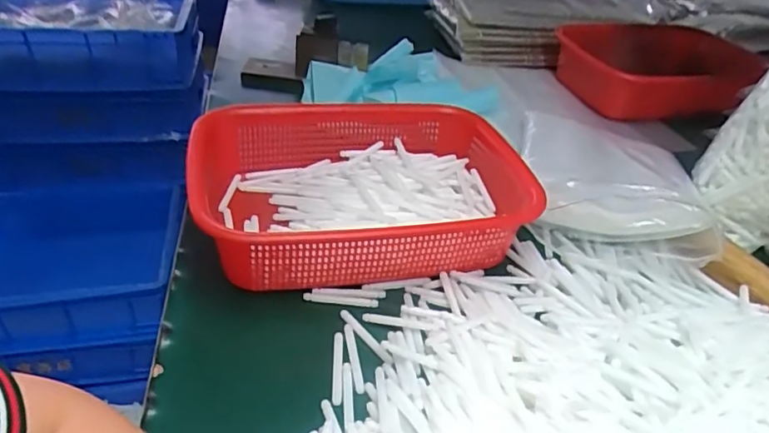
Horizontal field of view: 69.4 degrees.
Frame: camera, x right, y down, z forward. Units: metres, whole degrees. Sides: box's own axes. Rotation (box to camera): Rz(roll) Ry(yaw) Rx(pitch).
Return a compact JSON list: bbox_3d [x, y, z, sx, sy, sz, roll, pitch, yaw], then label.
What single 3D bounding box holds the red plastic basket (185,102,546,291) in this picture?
[{"bbox_3d":[-0.015,-0.026,0.512,0.295,0.081,0.206,-8,37,-15],"label":"red plastic basket"}]

